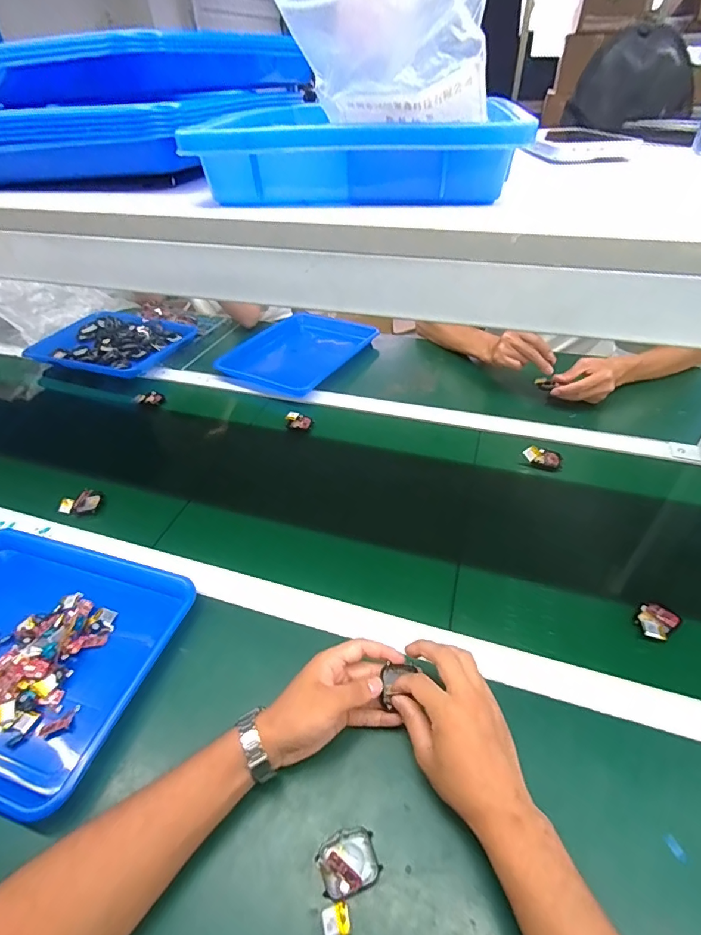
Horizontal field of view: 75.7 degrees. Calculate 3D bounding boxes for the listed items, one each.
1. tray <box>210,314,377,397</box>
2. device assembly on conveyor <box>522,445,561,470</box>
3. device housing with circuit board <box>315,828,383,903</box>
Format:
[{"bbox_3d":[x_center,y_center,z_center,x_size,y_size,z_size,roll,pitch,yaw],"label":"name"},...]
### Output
[{"bbox_3d":[-0.112,-0.269,1.025,0.241,0.037,0.323,21,47,25],"label":"tray"},{"bbox_3d":[0.309,-0.016,0.728,0.055,0.019,0.034,15,45,18],"label":"device assembly on conveyor"},{"bbox_3d":[-0.002,0.320,0.366,0.047,0.024,0.039,-15,43,-14],"label":"device housing with circuit board"}]

